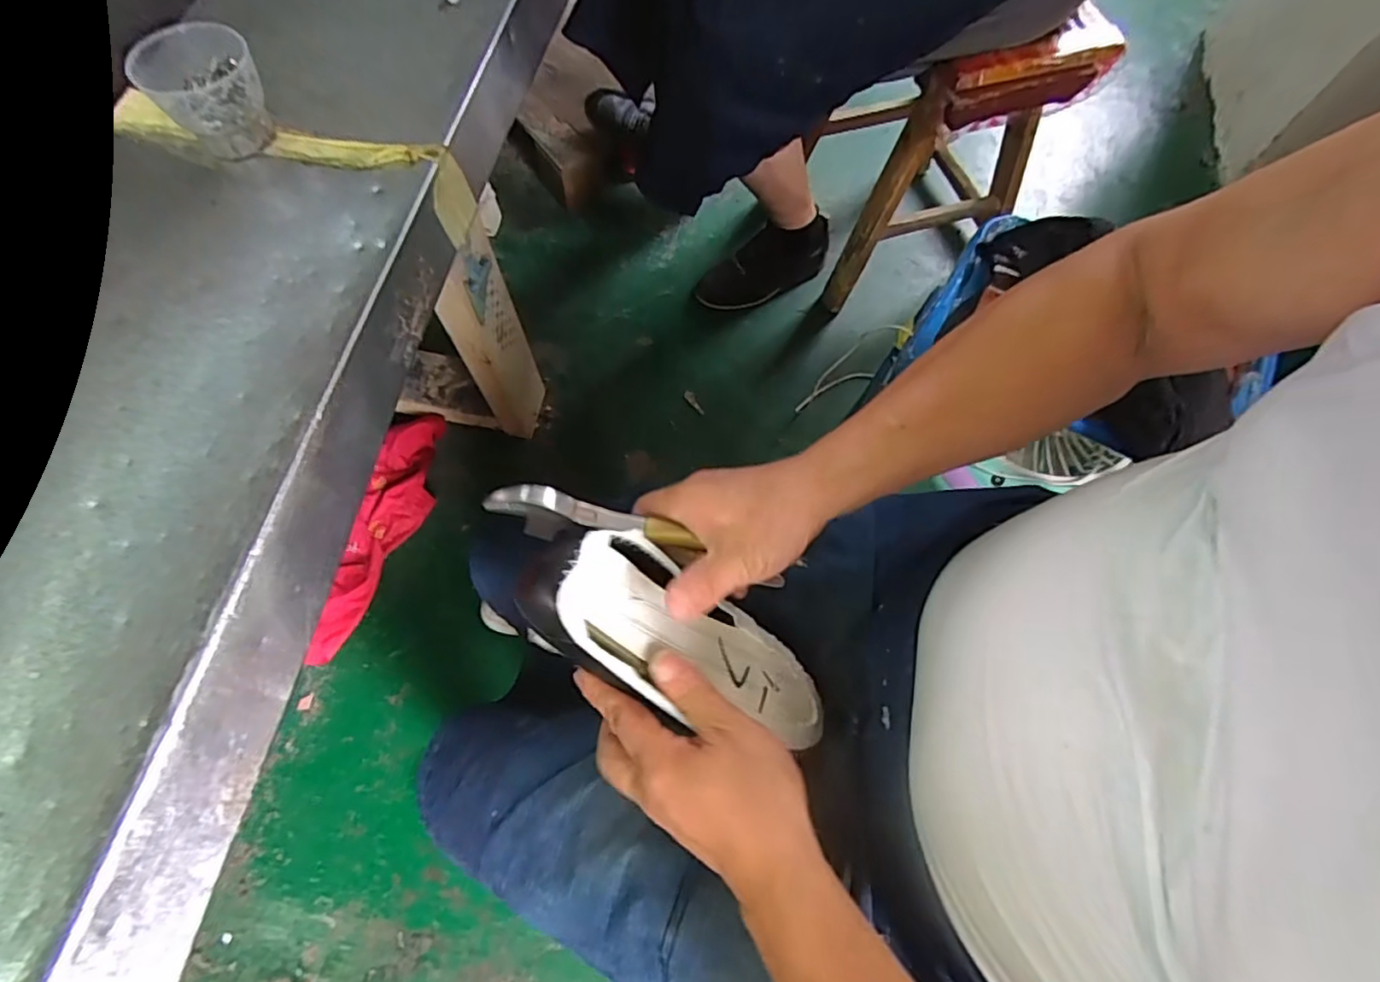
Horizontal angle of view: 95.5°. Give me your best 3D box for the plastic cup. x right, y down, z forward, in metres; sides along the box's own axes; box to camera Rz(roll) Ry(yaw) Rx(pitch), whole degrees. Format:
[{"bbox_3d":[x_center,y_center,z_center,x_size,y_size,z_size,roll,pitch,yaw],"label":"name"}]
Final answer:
[{"bbox_3d":[-0.292,-0.244,0.384,0.063,0.051,0.059,-42,76,-15],"label":"plastic cup"}]

